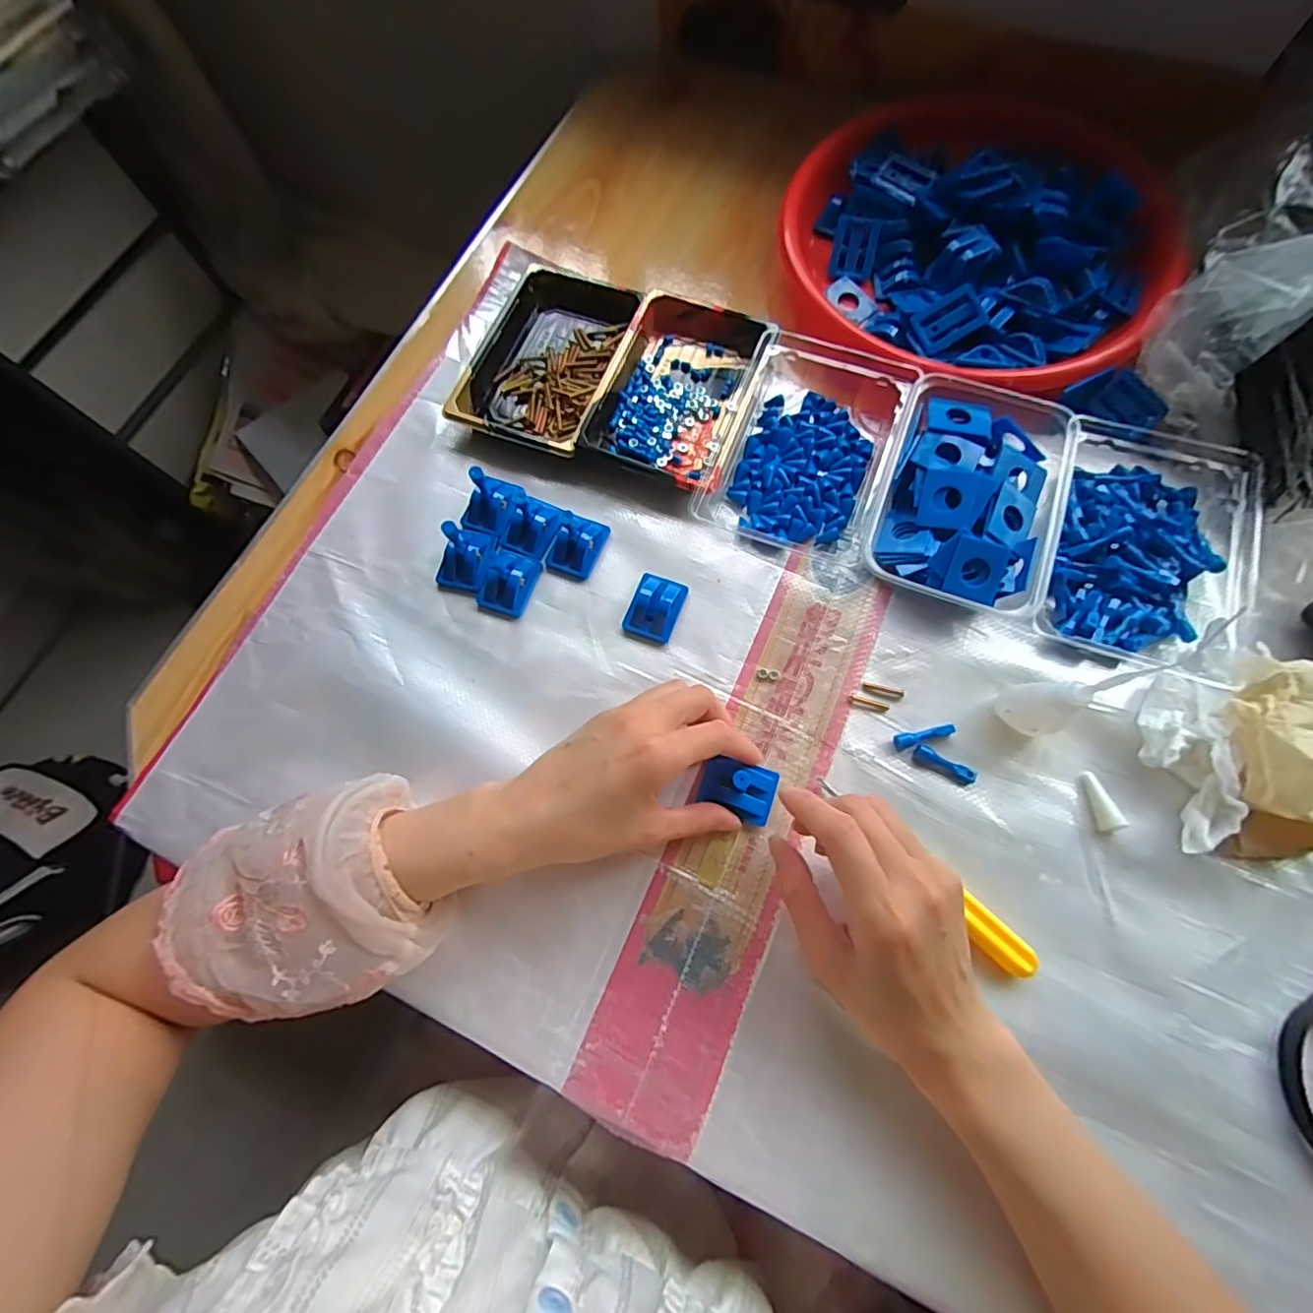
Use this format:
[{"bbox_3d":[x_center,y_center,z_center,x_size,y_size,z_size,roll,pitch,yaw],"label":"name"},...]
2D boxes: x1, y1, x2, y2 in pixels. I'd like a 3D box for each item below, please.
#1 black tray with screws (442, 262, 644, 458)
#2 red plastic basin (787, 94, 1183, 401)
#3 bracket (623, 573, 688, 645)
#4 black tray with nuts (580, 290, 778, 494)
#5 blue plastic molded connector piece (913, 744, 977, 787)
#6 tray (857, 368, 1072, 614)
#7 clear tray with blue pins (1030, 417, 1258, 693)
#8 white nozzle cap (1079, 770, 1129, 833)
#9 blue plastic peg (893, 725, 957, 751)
[{"bbox_3d":[-0.086,-0.237,0.458,0.109,0.022,0.163,20,73,9],"label":"black tray with screws"},{"bbox_3d":[0.255,-0.339,0.456,0.283,0.057,0.273,-1,71,2],"label":"red plastic basin"},{"bbox_3d":[-0.001,-0.035,0.396,0.034,0.015,0.045,22,74,9],"label":"bracket"},{"bbox_3d":[0.018,-0.205,0.437,0.107,0.028,0.165,20,74,9],"label":"black tray with nuts"},{"bbox_3d":[0.177,0.067,0.354,0.037,0.007,0.011,24,74,10],"label":"blue plastic molded connector piece"},{"bbox_3d":[0.210,-0.108,0.396,0.108,0.036,0.162,20,73,9],"label":"tray"},{"bbox_3d":[0.321,-0.083,0.383,0.120,0.036,0.186,19,73,8],"label":"clear tray with blue pins"},{"bbox_3d":[0.265,0.086,0.343,0.013,0.011,0.035,-9,71,-1],"label":"white nozzle cap"},{"bbox_3d":[0.170,0.050,0.364,0.039,0.006,0.010,-14,71,-2],"label":"blue plastic peg"}]

